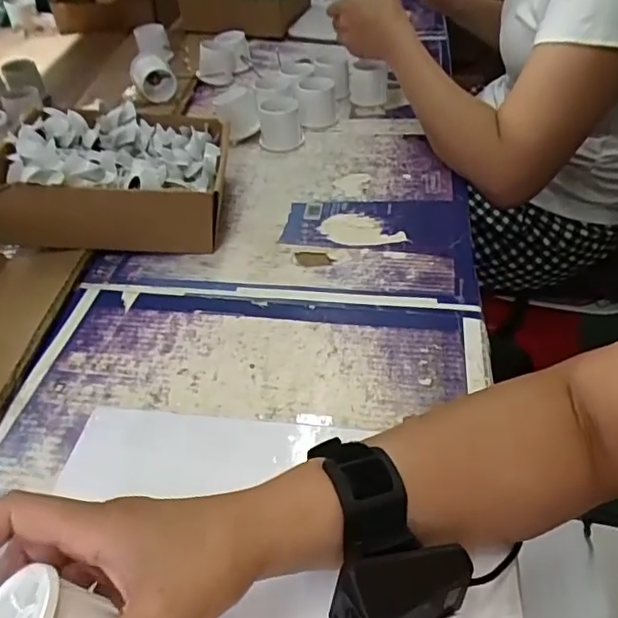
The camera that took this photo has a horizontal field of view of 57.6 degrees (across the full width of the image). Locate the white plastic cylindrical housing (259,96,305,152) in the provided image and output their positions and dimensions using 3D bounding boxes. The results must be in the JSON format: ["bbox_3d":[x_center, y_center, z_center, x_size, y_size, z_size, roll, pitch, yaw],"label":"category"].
[{"bbox_3d":[-0.037,-0.239,0.720,0.055,0.051,0.060,-6,42,-2],"label":"white plastic cylindrical housing"}]

